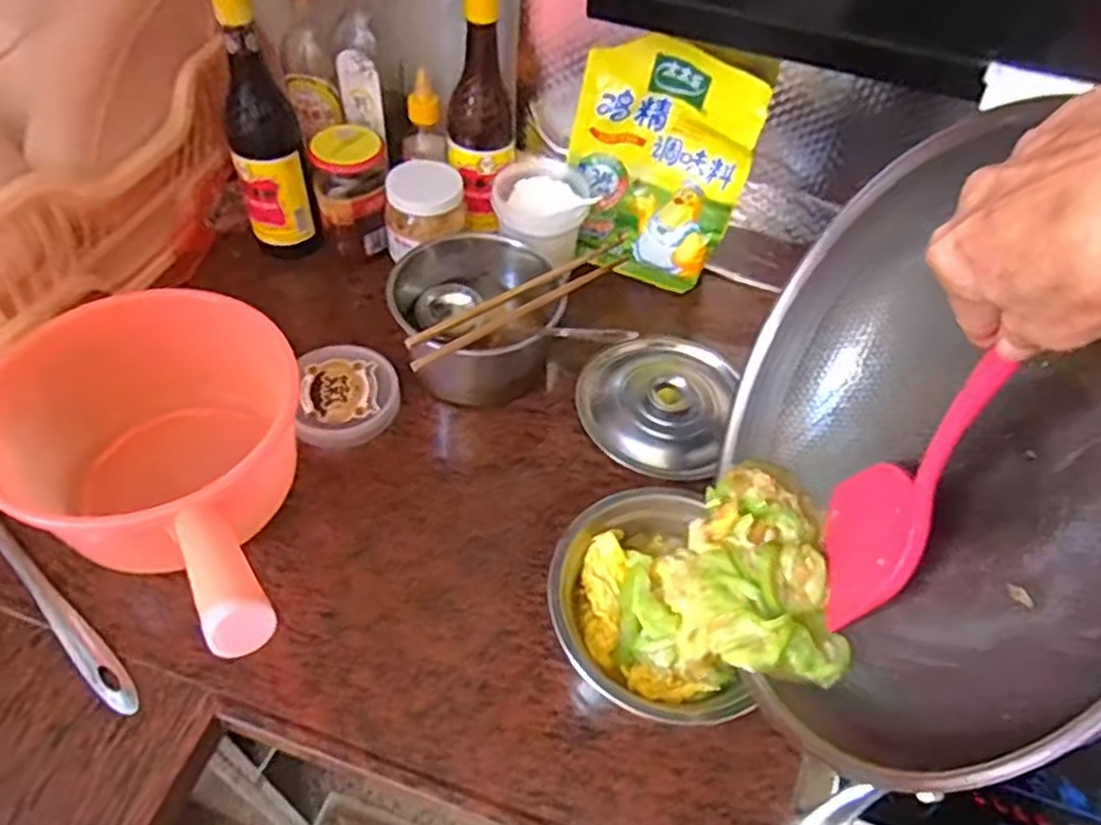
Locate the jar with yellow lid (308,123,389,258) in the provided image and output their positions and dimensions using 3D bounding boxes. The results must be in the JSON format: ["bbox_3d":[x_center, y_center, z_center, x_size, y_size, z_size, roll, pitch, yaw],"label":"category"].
[{"bbox_3d":[-0.200,-0.227,0.753,0.070,0.108,0.074,-7,53,-11],"label":"jar with yellow lid"}]

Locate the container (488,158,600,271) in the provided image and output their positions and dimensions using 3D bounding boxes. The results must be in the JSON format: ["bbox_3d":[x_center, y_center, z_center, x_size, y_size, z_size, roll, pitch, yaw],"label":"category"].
[{"bbox_3d":[-0.009,-0.203,0.766,0.097,0.078,0.123,13,51,4],"label":"container"}]

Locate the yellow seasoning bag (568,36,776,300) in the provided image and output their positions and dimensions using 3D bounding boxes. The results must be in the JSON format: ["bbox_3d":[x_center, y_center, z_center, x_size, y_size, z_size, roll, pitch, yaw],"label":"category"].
[{"bbox_3d":[0.103,-0.241,0.735,0.170,0.222,0.051,17,52,7],"label":"yellow seasoning bag"}]

